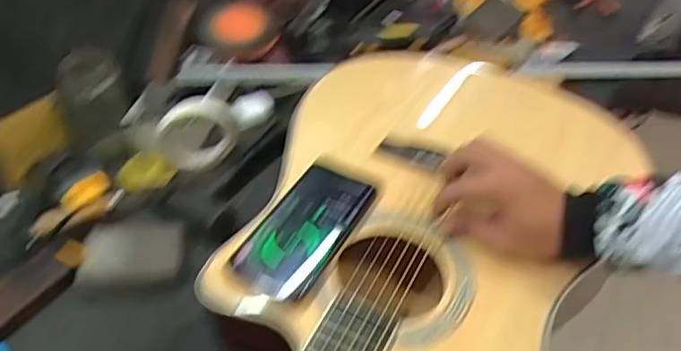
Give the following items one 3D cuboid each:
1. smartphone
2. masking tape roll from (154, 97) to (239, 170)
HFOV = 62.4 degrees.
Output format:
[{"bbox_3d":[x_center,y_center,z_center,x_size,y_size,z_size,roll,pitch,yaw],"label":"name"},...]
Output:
[{"bbox_3d":[-0.032,0.046,0.516,0.072,0.012,0.150,24,46,21],"label":"smartphone"},{"bbox_3d":[-0.179,-0.052,0.711,0.098,0.091,0.033,-9,44,-14],"label":"masking tape roll"}]

